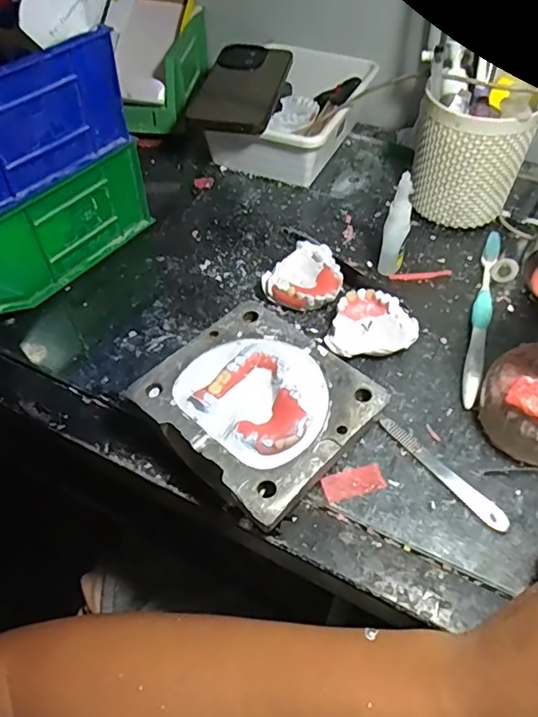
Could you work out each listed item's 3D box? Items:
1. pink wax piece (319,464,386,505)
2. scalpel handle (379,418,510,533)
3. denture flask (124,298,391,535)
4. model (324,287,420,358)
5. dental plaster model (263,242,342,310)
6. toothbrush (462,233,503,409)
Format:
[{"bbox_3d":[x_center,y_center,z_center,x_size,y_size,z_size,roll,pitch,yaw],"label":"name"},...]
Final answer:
[{"bbox_3d":[0.054,0.079,0.343,0.039,0.004,0.018,-14,53,-9],"label":"pink wax piece"},{"bbox_3d":[0.112,0.072,0.348,0.014,0.004,0.099,-33,58,-22],"label":"scalpel handle"},{"bbox_3d":[-0.006,0.035,0.354,0.125,0.043,0.116,36,61,26],"label":"denture flask"},{"bbox_3d":[0.081,-0.022,0.413,0.062,0.027,0.057,16,54,13],"label":"model"},{"bbox_3d":[0.028,-0.066,0.448,0.063,0.027,0.061,0,52,1],"label":"dental plaster model"},{"bbox_3d":[0.170,-0.037,0.430,0.015,0.015,0.185,15,54,12],"label":"toothbrush"}]

